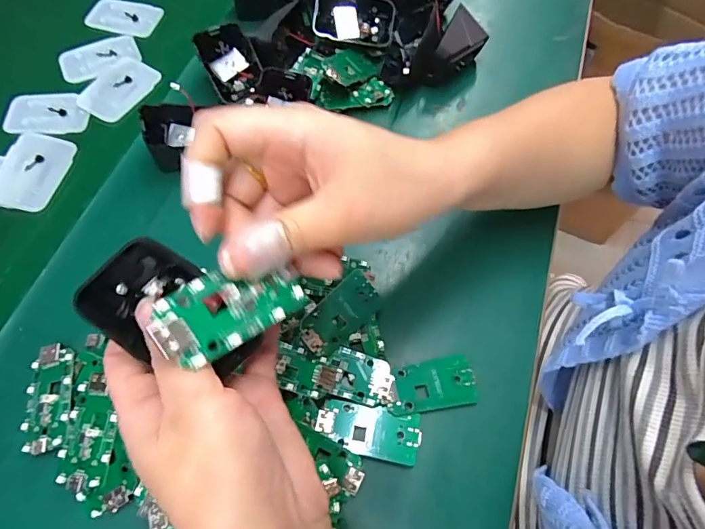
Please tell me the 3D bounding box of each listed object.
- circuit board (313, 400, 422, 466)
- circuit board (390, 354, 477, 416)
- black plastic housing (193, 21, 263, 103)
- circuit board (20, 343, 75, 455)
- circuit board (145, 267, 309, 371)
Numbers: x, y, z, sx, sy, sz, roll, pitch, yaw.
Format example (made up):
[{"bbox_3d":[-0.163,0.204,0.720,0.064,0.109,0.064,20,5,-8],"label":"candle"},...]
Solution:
[{"bbox_3d":[0.010,0.102,0.281,0.062,0.004,0.029,11,65,3],"label":"circuit board"},{"bbox_3d":[0.052,0.078,0.296,0.055,0.004,0.031,-9,66,-6],"label":"circuit board"},{"bbox_3d":[-0.102,-0.170,0.386,0.044,0.018,0.062,-24,98,-7],"label":"black plastic housing"},{"bbox_3d":[-0.188,0.081,0.281,0.031,0.004,0.063,-11,67,9],"label":"circuit board"},{"bbox_3d":[-0.049,0.014,0.185,0.060,0.006,0.035,-30,84,-37],"label":"circuit board"}]

